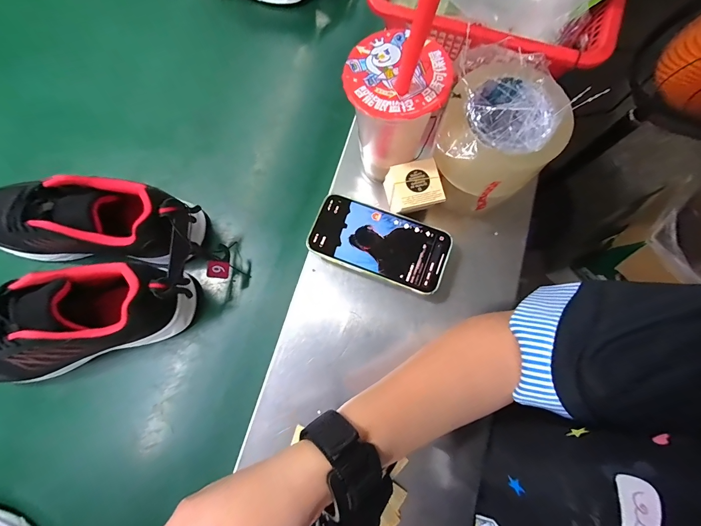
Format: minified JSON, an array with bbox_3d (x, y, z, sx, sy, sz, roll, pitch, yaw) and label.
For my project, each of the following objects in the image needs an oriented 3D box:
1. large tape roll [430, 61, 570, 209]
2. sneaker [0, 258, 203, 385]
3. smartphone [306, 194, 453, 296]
[{"bbox_3d":[0.137,-0.120,0.292,0.103,0.082,0.103,0,77,0],"label":"large tape roll"},{"bbox_3d":[-0.287,0.058,0.336,0.234,0.084,0.091,-21,78,-5],"label":"sneaker"},{"bbox_3d":[0.030,-0.022,0.336,0.146,0.008,0.073,21,78,4],"label":"smartphone"}]

